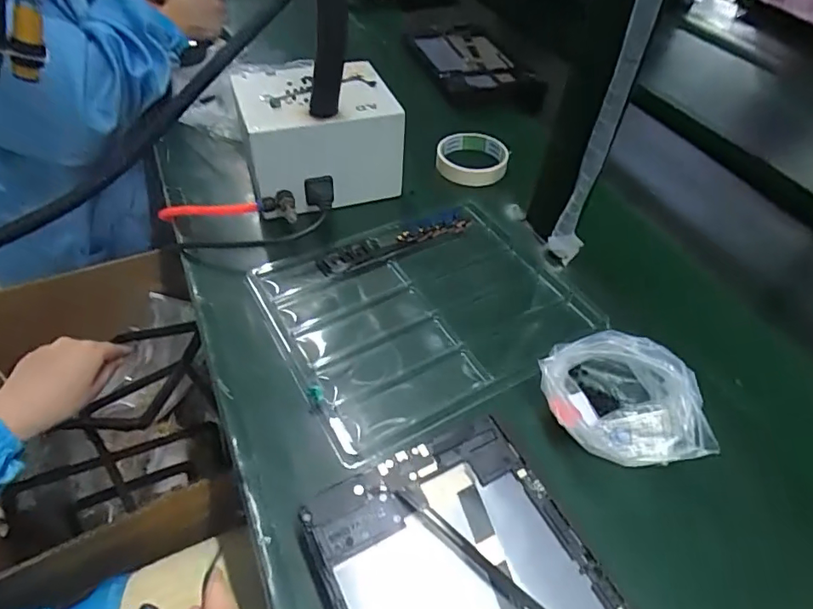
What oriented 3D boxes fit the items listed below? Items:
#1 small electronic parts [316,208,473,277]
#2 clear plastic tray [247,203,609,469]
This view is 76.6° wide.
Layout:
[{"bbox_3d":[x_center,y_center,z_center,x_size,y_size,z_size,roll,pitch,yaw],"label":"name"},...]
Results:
[{"bbox_3d":[-0.013,-0.068,0.547,0.172,0.012,0.041,-23,49,-26],"label":"small electronic parts"},{"bbox_3d":[0.015,-0.003,0.483,0.268,0.011,0.227,-24,54,-22],"label":"clear plastic tray"}]

